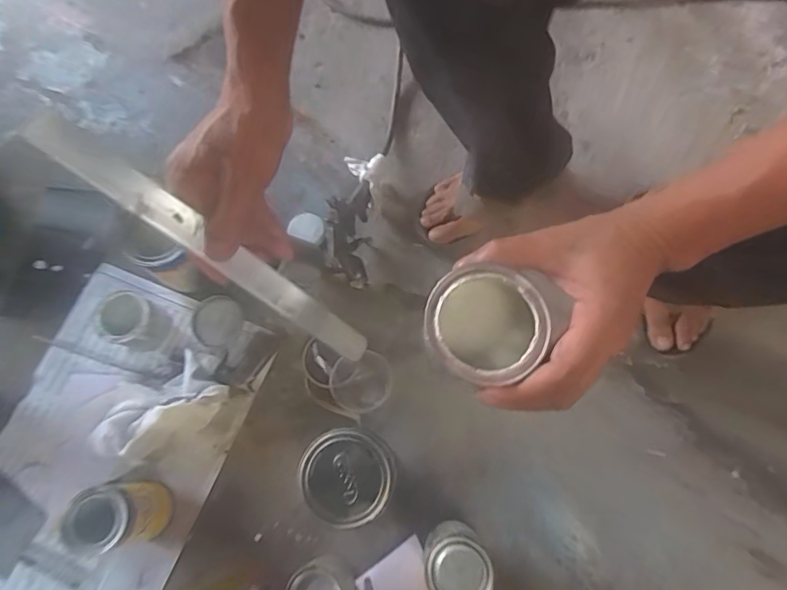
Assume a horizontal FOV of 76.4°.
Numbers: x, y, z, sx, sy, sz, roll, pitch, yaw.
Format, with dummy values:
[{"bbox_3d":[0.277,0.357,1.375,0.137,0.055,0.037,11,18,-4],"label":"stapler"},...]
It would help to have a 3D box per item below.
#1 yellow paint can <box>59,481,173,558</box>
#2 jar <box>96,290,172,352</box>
[{"bbox_3d":[-0.326,0.262,0.596,0.072,0.100,0.077,-5,68,-1],"label":"yellow paint can"},{"bbox_3d":[-0.375,0.040,0.722,0.074,0.075,0.071,0,69,1],"label":"jar"}]

